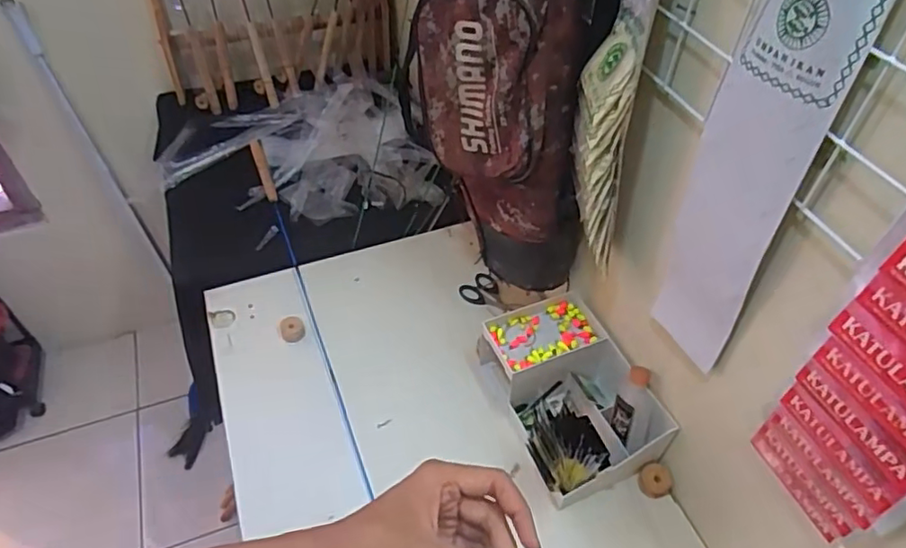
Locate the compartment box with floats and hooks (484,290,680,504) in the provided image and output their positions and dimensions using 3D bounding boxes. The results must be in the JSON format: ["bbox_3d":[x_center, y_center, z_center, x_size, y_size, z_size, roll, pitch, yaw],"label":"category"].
[{"bbox_3d":[0.151,0.152,0.778,0.177,0.106,0.237,-14,48,-13],"label":"compartment box with floats and hooks"}]

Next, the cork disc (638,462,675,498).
[{"bbox_3d":[0.252,0.257,0.742,0.038,0.020,0.039,0,47,0],"label":"cork disc"}]

